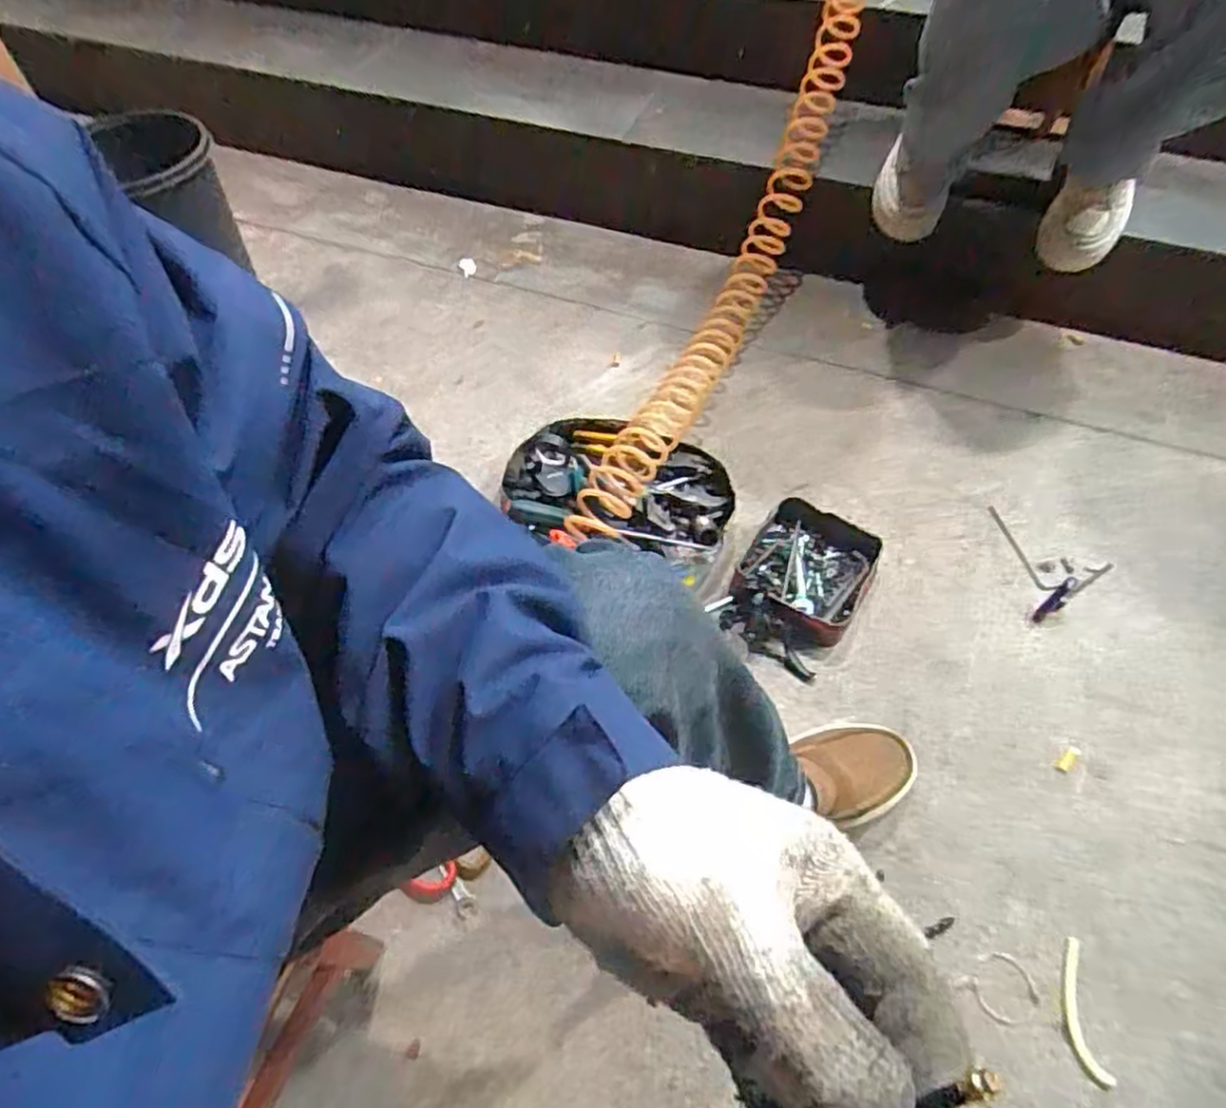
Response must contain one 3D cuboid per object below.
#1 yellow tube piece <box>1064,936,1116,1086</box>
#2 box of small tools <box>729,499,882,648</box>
[{"bbox_3d":[0.450,0.439,0.704,0.030,0.005,0.118,-2,58,3],"label":"yellow tube piece"},{"bbox_3d":[0.251,0.021,0.952,0.156,0.047,0.180,26,63,19],"label":"box of small tools"}]

